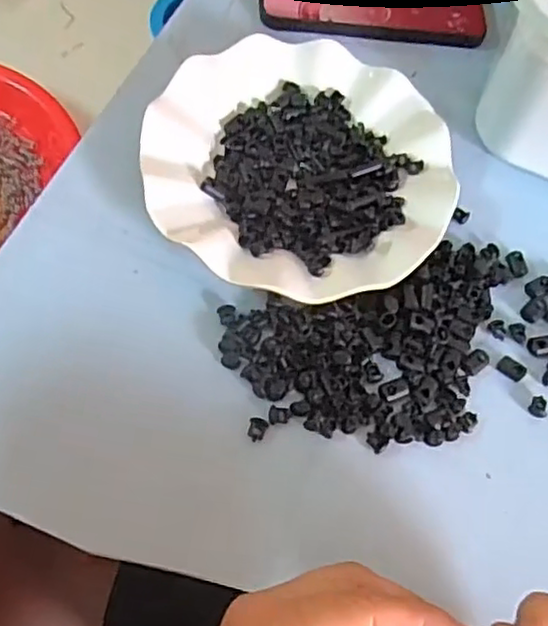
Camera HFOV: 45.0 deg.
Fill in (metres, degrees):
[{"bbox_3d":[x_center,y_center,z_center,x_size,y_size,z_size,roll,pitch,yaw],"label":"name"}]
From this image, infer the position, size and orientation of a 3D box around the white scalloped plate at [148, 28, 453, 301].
[{"bbox_3d":[0.017,-0.093,0.398,0.180,0.024,0.179,2,64,-4],"label":"white scalloped plate"}]

